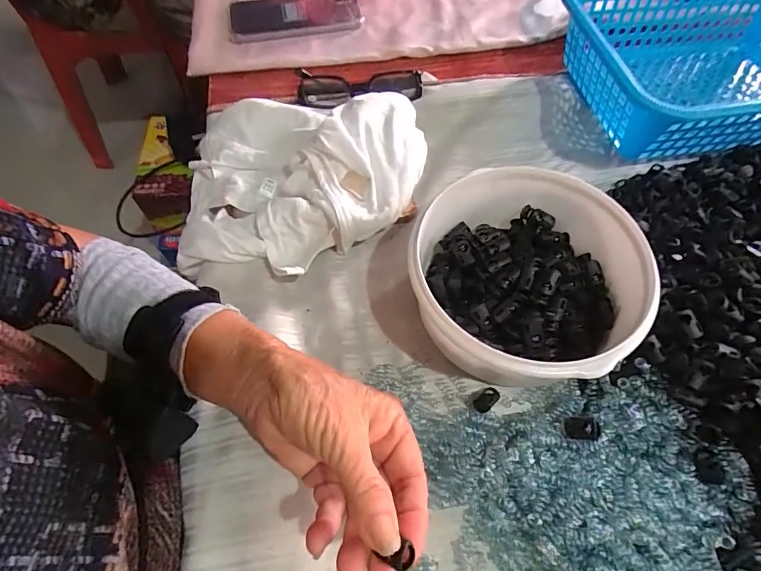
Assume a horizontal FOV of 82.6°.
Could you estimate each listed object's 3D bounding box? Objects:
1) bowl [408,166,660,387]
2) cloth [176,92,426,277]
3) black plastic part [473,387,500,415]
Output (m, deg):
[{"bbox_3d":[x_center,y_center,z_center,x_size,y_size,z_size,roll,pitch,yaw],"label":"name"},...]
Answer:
[{"bbox_3d":[0.100,-0.006,0.320,0.153,0.078,0.152,0,59,-1],"label":"bowl"},{"bbox_3d":[-0.072,-0.110,0.395,0.215,0.063,0.212,-2,59,-2],"label":"cloth"},{"bbox_3d":[0.076,0.082,0.310,0.024,0.016,0.012,-40,67,-21],"label":"black plastic part"}]

